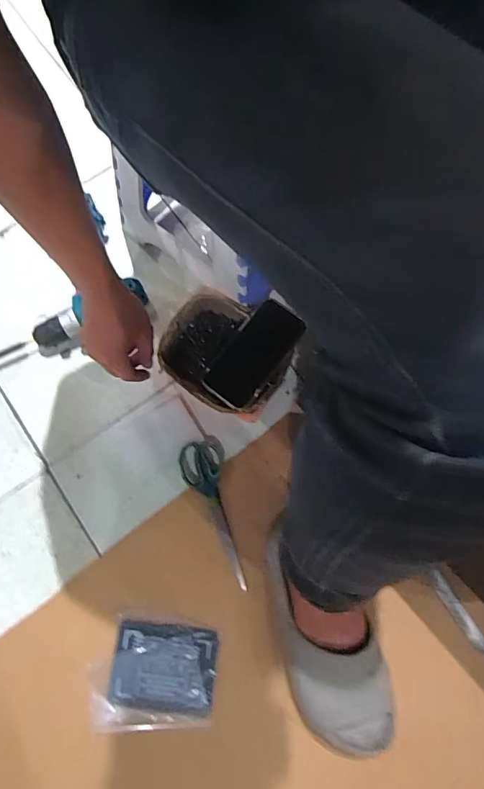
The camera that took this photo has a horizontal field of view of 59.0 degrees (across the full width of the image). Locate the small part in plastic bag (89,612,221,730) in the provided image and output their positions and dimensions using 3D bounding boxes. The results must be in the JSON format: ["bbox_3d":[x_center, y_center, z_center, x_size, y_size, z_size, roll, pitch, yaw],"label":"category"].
[{"bbox_3d":[-0.119,0.379,0.579,0.164,0.012,0.134,4,76,-1],"label":"small part in plastic bag"}]

